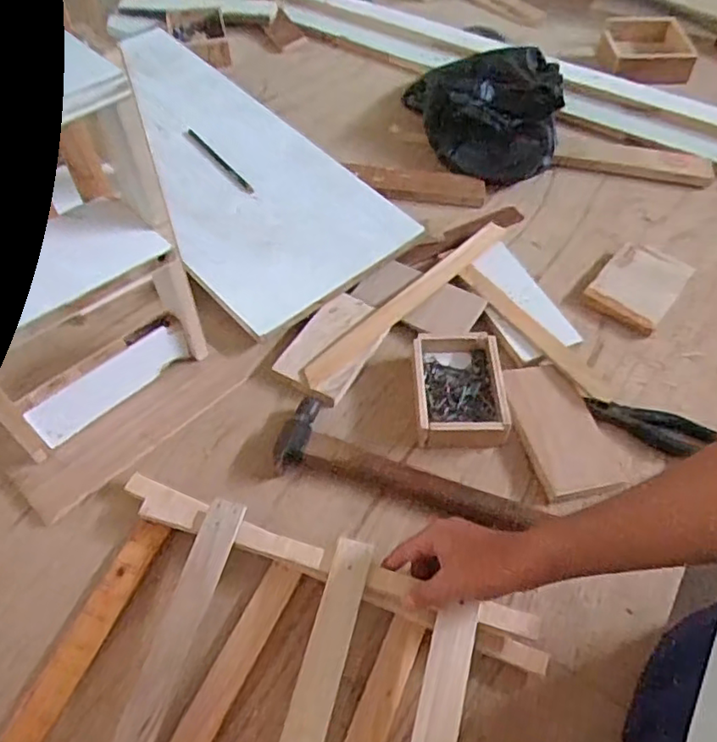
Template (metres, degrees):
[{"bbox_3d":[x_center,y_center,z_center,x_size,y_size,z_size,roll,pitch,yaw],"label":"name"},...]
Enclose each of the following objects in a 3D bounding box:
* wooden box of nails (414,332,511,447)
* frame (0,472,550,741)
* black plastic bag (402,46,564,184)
[{"bbox_3d":[0.114,0.018,0.706,0.099,0.035,0.139,2,57,-3],"label":"wooden box of nails"},{"bbox_3d":[-0.087,0.290,0.518,0.394,0.073,0.311,21,58,10],"label":"frame"},{"bbox_3d":[0.214,-0.419,1.003,0.212,0.130,0.270,-11,56,-8],"label":"black plastic bag"}]

